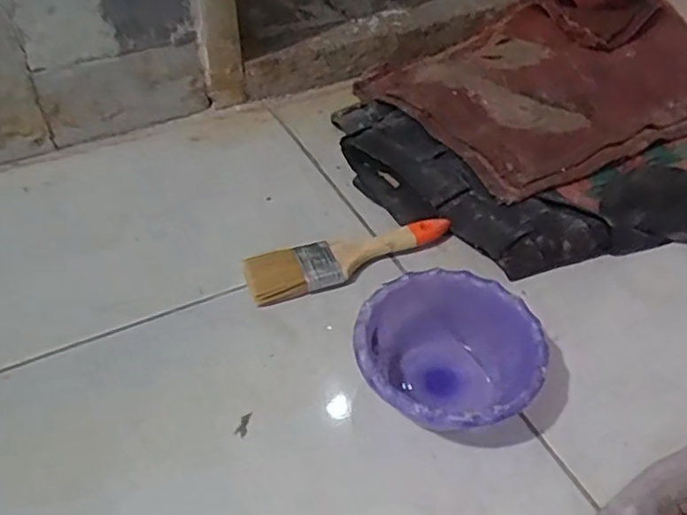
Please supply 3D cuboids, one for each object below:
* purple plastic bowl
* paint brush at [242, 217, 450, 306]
[{"bbox_3d":[0.072,0.075,0.462,0.125,0.059,0.124,1,45,-1],"label":"purple plastic bowl"},{"bbox_3d":[0.006,-0.001,0.564,0.182,0.020,0.046,-14,47,-16],"label":"paint brush"}]

